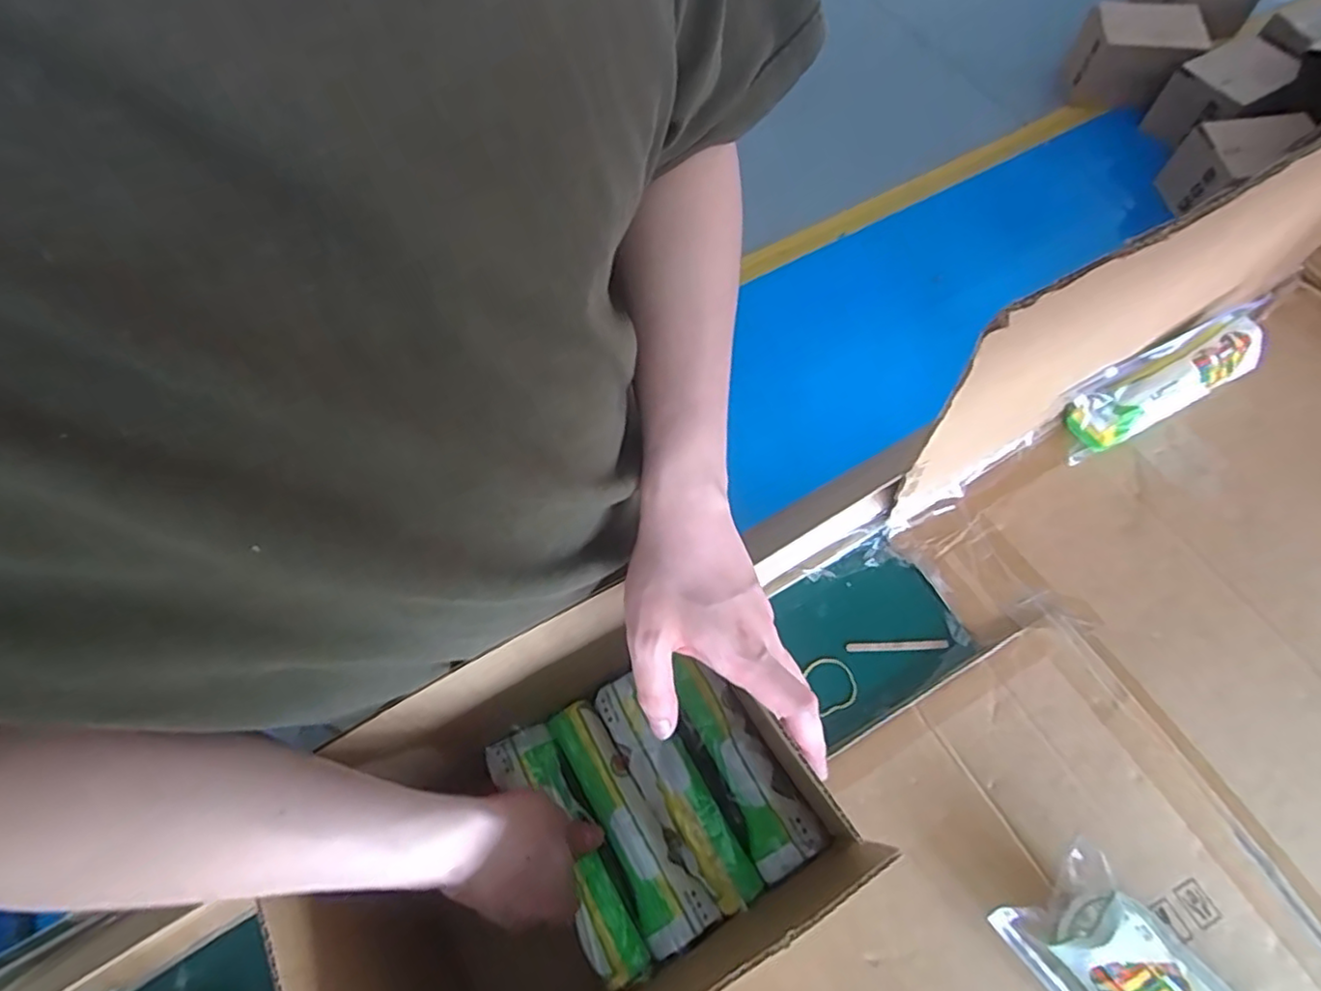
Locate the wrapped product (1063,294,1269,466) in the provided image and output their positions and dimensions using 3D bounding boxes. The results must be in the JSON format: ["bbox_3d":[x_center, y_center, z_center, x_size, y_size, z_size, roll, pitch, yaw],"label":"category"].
[{"bbox_3d":[0.451,-0.102,0.581,0.212,0.058,0.057,-26,68,-9],"label":"wrapped product"}]

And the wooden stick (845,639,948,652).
[{"bbox_3d":[0.195,0.124,0.536,0.082,0.004,0.008,-2,65,1],"label":"wooden stick"}]

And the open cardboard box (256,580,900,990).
[{"bbox_3d":[-0.045,0.199,0.394,0.267,0.177,0.204,-28,70,-10],"label":"open cardboard box"}]

